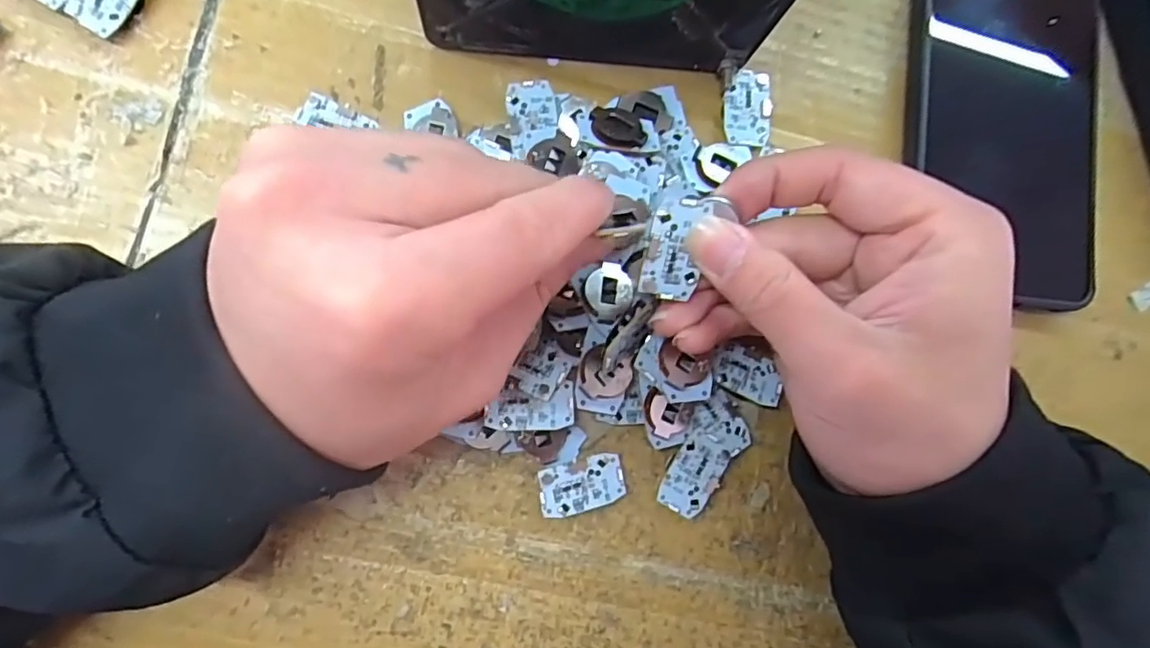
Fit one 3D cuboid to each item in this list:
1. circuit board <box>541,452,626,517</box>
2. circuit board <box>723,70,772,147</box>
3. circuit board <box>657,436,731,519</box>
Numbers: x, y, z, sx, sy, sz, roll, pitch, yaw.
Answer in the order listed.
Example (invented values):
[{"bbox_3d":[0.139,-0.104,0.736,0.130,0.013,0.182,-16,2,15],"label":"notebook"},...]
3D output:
[{"bbox_3d":[0.002,0.056,0.208,0.030,0.008,0.017,-13,87,-7],"label":"circuit board"},{"bbox_3d":[0.065,-0.081,0.228,0.018,0.006,0.029,2,86,-6],"label":"circuit board"},{"bbox_3d":[0.042,0.054,0.213,0.018,0.006,0.028,31,83,-3],"label":"circuit board"}]

